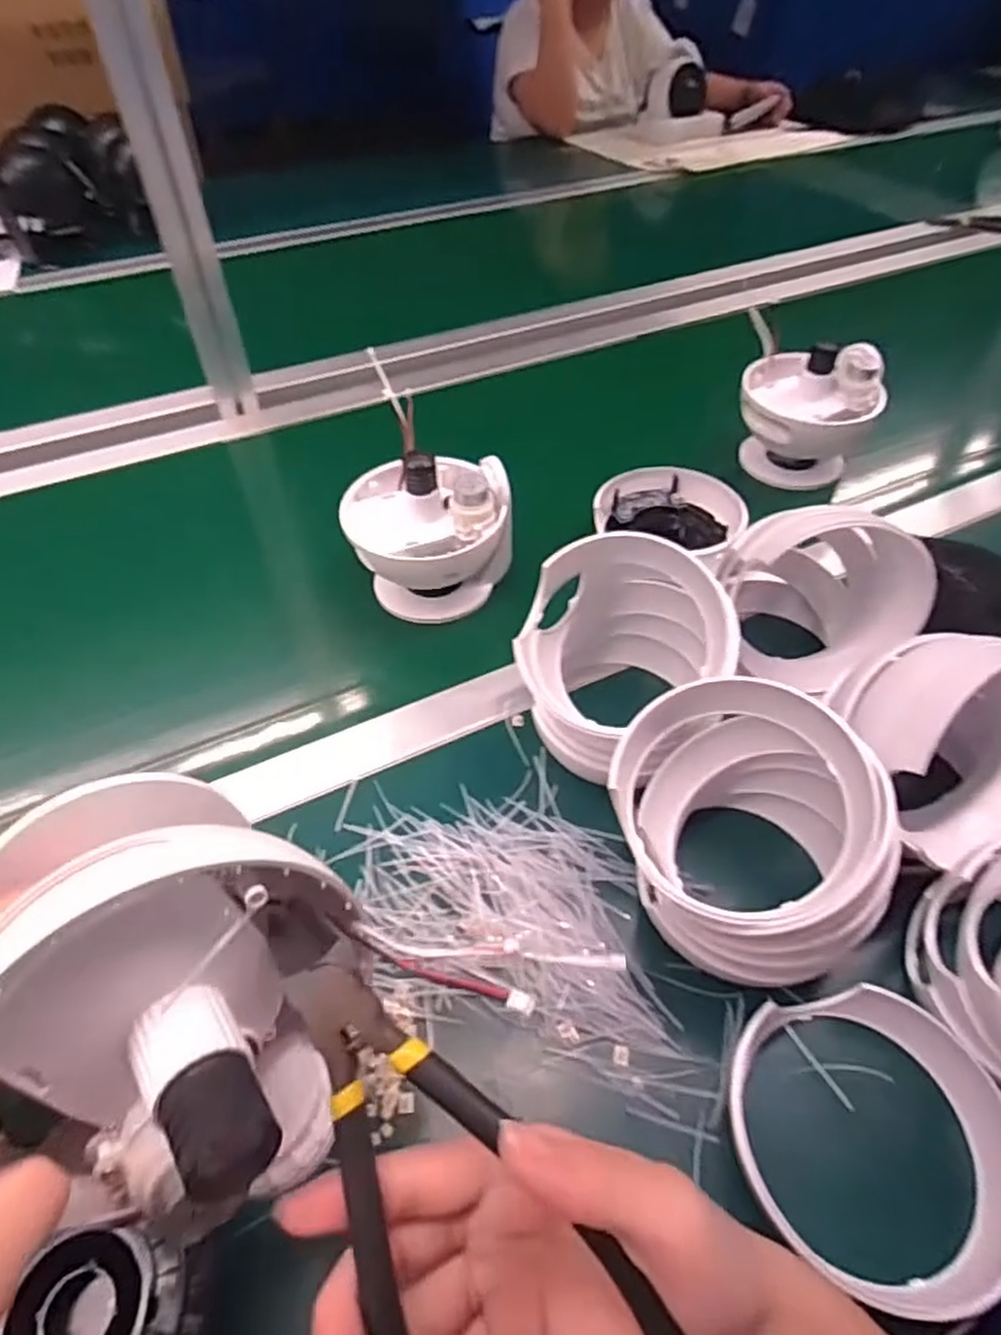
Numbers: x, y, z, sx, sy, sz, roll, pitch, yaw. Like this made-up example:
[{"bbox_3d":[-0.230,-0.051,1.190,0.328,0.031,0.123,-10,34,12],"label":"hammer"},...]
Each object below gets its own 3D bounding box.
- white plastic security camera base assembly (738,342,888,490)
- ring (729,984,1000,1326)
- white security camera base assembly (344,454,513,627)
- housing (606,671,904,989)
[{"bbox_3d":[0.271,-0.224,0.637,0.113,0.113,0.095,16,51,15],"label":"white plastic security camera base assembly"},{"bbox_3d":[0.158,0.197,0.304,0.117,0.023,0.108,-1,49,1],"label":"ring"},{"bbox_3d":[-0.052,-0.099,0.533,0.116,0.120,0.095,-14,50,-11],"label":"white security camera base assembly"},{"bbox_3d":[0.122,0.085,0.355,0.128,0.112,0.109,25,59,32],"label":"housing"}]

